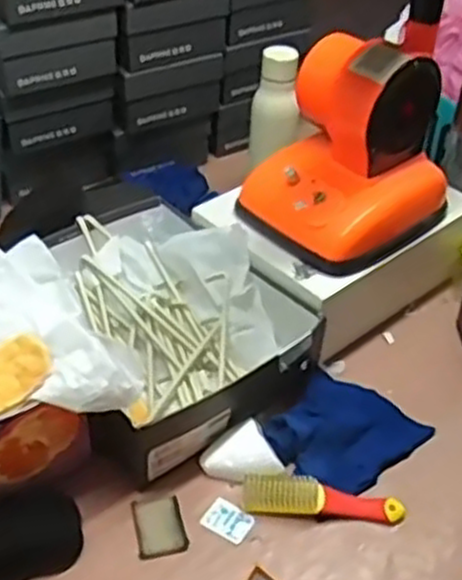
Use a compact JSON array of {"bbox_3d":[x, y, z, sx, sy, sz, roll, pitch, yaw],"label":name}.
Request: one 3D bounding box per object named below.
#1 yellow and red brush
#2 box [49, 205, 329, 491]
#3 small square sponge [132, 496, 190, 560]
[{"bbox_3d":[0.091,0.204,0.780,0.157,0.023,0.035,4,41,2],"label":"yellow and red brush"},{"bbox_3d":[-0.090,0.028,0.904,0.260,0.096,0.328,-25,48,-28],"label":"box"},{"bbox_3d":[-0.068,0.228,0.758,0.047,0.005,0.059,-7,42,-11],"label":"small square sponge"}]

